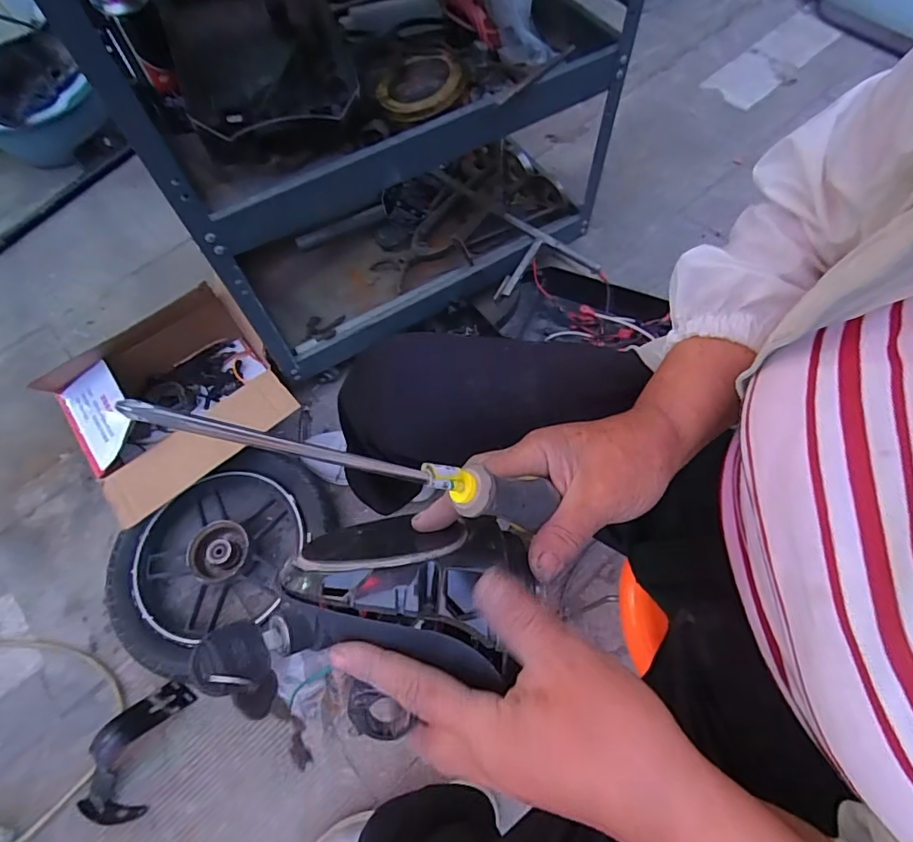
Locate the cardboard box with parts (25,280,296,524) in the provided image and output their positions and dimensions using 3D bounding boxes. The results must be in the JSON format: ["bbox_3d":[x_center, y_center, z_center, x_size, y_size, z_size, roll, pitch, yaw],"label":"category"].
[{"bbox_3d":[-0.474,-0.016,0.893,0.328,0.170,0.329,-36,68,-13],"label":"cardboard box with parts"}]

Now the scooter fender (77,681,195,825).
[{"bbox_3d":[-0.453,0.469,0.698,0.083,0.088,0.186,25,68,13],"label":"scooter fender"}]

